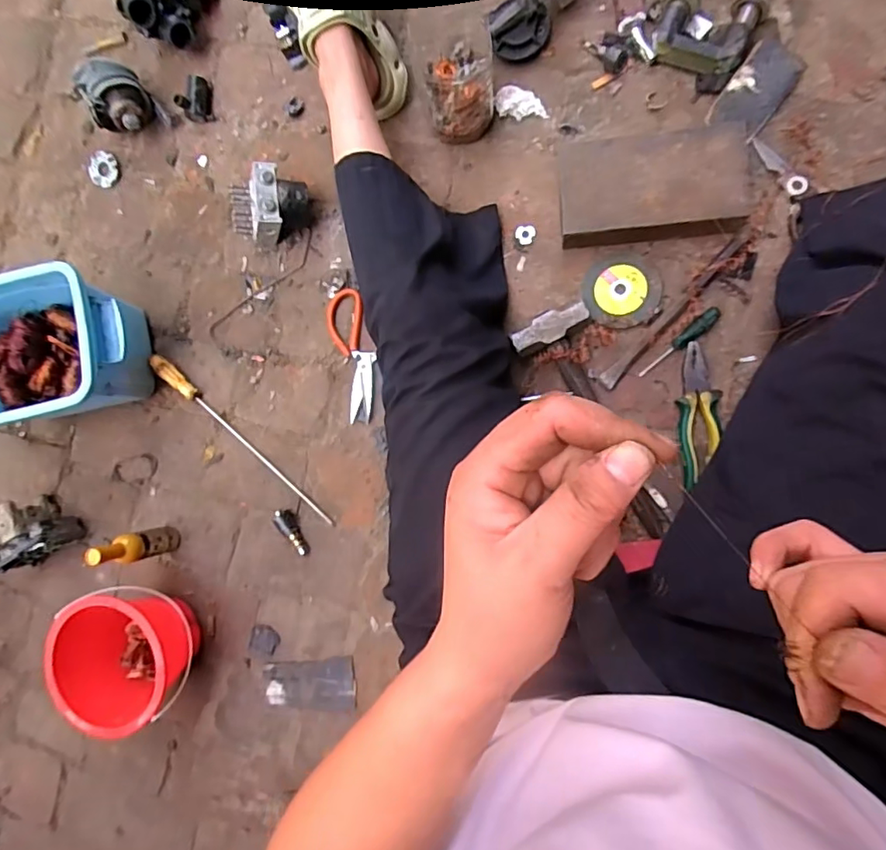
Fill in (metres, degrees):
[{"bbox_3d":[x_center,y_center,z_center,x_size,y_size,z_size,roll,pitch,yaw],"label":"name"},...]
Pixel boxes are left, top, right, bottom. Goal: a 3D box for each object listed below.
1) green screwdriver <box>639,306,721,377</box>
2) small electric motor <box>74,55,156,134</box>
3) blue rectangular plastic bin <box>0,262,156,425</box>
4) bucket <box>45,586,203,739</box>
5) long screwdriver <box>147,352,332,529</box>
[{"bbox_3d":[0.309,-0.108,0.722,0.122,0.021,0.023,-42,86,18],"label":"green screwdriver"},{"bbox_3d":[-0.474,-0.476,0.806,0.080,0.084,0.089,-25,85,9],"label":"small electric motor"},{"bbox_3d":[-0.568,-0.102,0.811,0.270,0.167,0.204,-5,88,10],"label":"blue rectangular plastic bin"},{"bbox_3d":[-0.444,0.324,0.793,0.171,0.139,0.184,0,89,10],"label":"bucket"},{"bbox_3d":[-0.306,0.025,0.831,0.375,0.023,0.021,44,96,8],"label":"long screwdriver"}]

